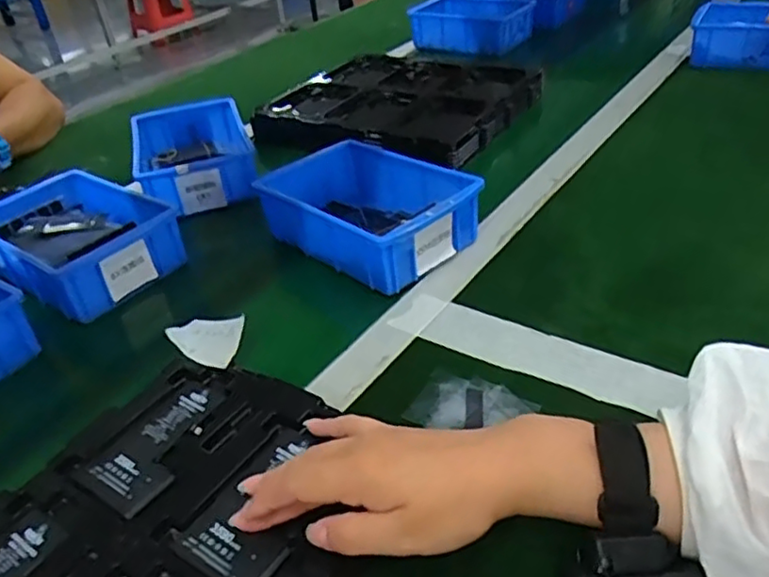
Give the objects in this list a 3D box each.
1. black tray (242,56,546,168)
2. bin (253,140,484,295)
[{"bbox_3d":[0.014,-0.250,0.892,0.320,0.045,0.274,15,40,28],"label":"black tray"},{"bbox_3d":[-0.020,-0.076,0.625,0.129,0.063,0.205,-33,42,-32],"label":"bin"}]

